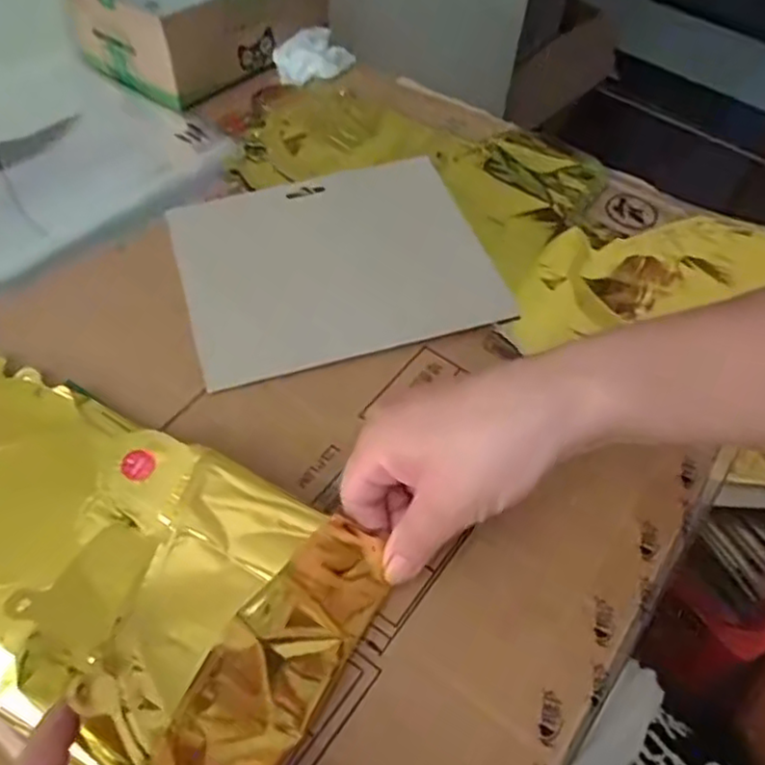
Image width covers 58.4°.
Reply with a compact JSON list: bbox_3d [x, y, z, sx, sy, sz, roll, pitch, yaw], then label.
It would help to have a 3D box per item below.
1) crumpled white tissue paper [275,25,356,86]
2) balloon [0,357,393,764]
[{"bbox_3d":[-0.059,-0.283,0.588,0.066,0.026,0.052,2,53,-2],"label":"crumpled white tissue paper"},{"bbox_3d":[-0.151,0.071,0.318,0.288,0.033,0.130,21,54,17],"label":"balloon"}]

